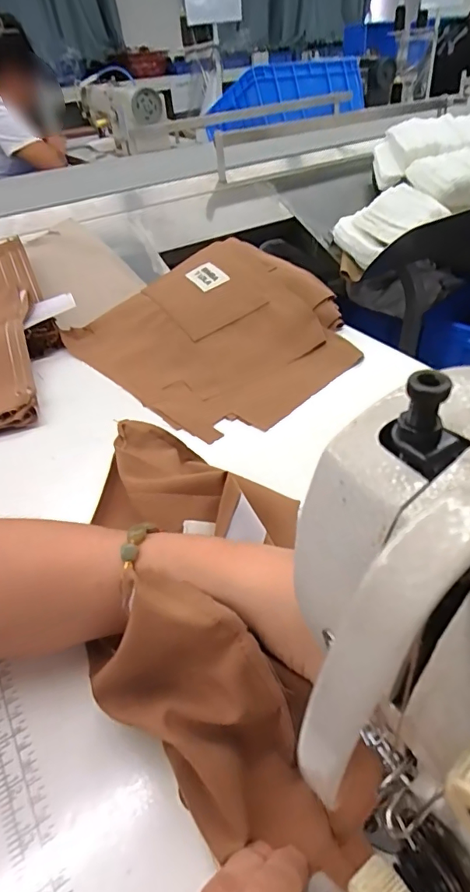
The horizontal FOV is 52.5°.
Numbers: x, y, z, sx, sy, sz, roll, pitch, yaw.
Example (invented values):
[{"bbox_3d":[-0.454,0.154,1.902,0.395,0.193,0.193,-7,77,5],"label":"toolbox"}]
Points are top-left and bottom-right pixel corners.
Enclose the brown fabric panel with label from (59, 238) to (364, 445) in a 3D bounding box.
[{"bbox_3d":[-0.021,-0.155,0.601,0.292,0.063,0.329,-31,48,-28],"label":"brown fabric panel with label"}]

